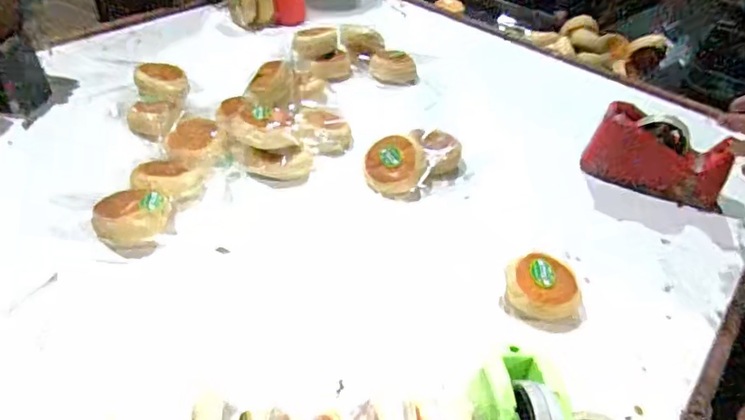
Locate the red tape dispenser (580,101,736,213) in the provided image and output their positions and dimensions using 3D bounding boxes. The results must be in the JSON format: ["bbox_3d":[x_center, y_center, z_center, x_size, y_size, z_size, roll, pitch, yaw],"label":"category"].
[{"bbox_3d":[0.445,-0.082,0.842,0.207,0.108,0.069,22,43,16],"label":"red tape dispenser"}]

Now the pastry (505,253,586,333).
[{"bbox_3d":[0.208,0.101,0.662,0.090,0.047,0.100,-23,50,-31],"label":"pastry"}]

